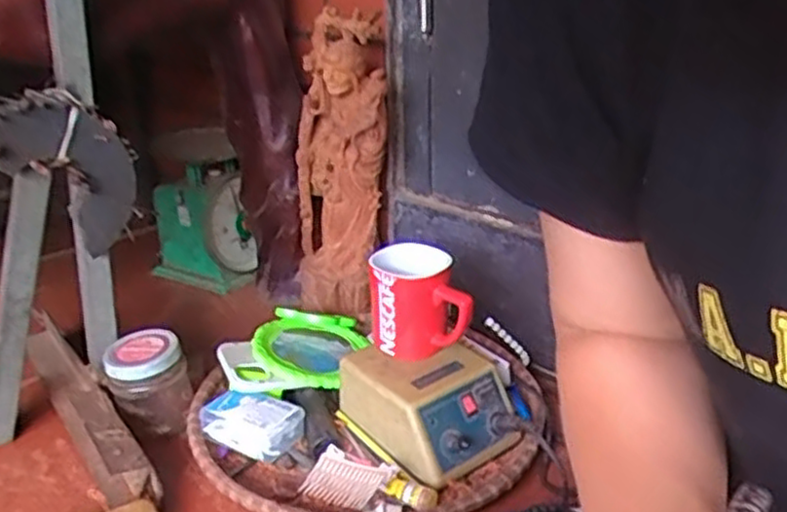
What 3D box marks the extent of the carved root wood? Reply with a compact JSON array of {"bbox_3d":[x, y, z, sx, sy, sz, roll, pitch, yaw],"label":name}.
[{"bbox_3d":[-0.059,-0.099,0.862,0.102,0.336,0.074,-5,23,-10],"label":"carved root wood"}]

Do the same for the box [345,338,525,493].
[{"bbox_3d":[0.036,0.131,0.706,0.120,0.068,0.128,-15,26,-31],"label":"box"}]

